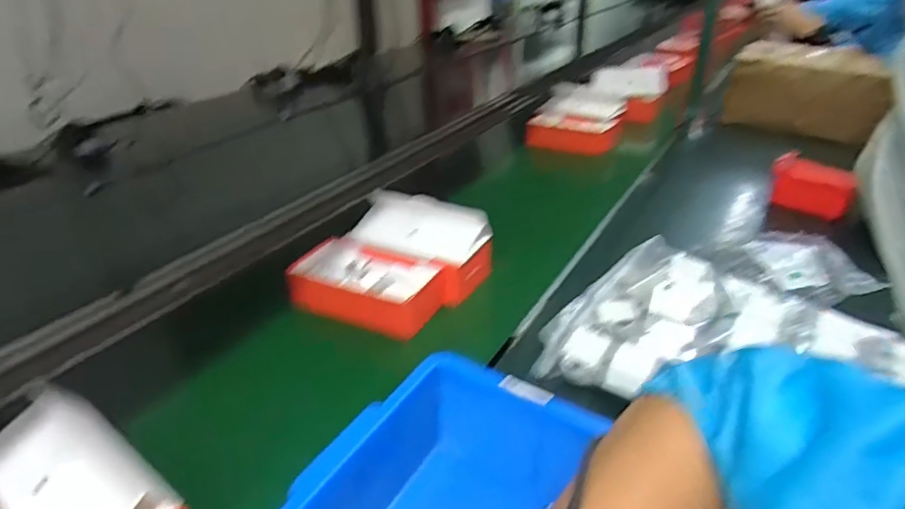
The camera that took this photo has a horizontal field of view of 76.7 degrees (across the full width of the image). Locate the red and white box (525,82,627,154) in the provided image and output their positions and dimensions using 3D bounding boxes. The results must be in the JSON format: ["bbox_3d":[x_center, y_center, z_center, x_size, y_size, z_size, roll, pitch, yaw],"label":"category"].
[{"bbox_3d":[0.274,-0.302,1.272,0.202,0.101,0.164,7,30,10],"label":"red and white box"}]

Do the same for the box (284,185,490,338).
[{"bbox_3d":[-0.079,0.004,0.723,0.196,0.092,0.195,15,32,24],"label":"box"}]

